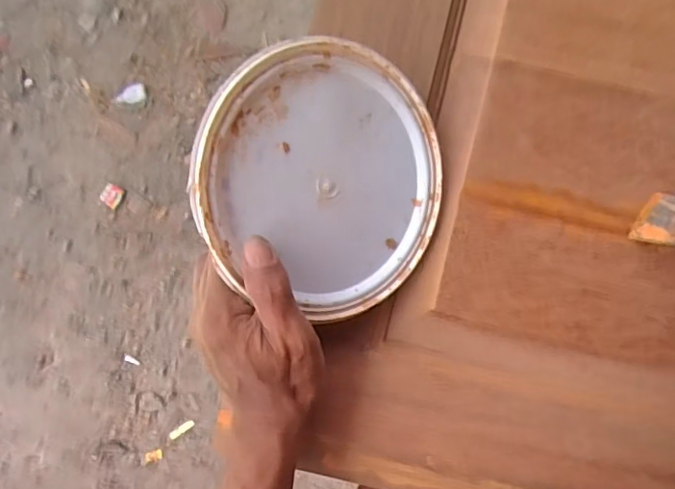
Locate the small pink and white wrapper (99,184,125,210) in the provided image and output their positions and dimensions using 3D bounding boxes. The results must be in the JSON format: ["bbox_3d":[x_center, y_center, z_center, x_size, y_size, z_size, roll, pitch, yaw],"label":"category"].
[{"bbox_3d":[-0.499,-0.107,1.224,0.042,0.013,0.047,29,92,0],"label":"small pink and white wrapper"}]

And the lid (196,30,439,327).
[{"bbox_3d":[-0.005,-0.043,0.362,0.173,0.010,0.164,-5,100,-30],"label":"lid"}]

